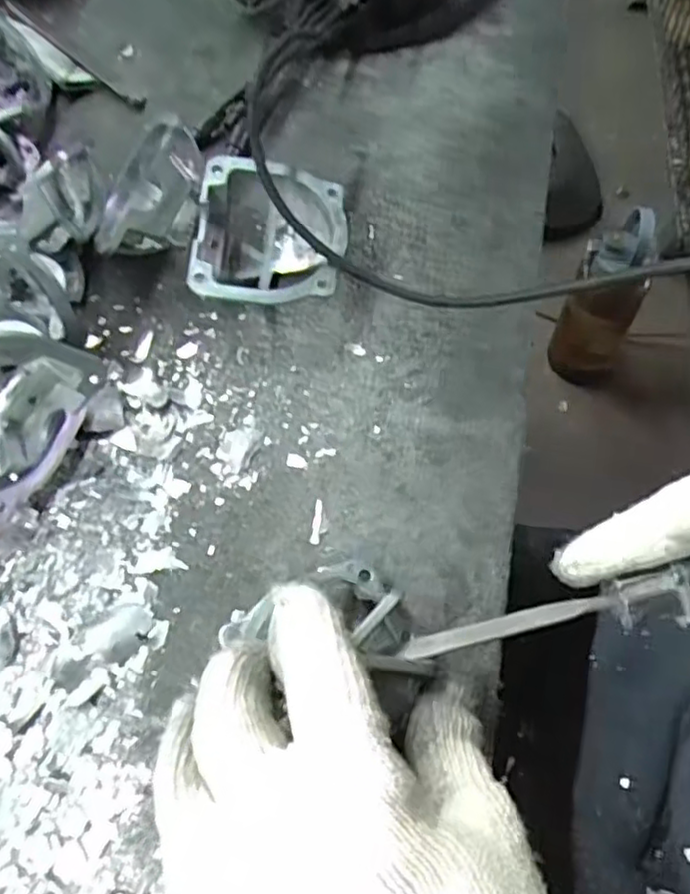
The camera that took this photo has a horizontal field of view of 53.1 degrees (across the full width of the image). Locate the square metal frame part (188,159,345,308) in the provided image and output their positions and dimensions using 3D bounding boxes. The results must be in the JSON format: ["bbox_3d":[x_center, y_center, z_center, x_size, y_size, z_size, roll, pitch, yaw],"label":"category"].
[{"bbox_3d":[-0.039,-0.107,0.376,0.076,0.054,0.084,6,62,6],"label":"square metal frame part"}]

